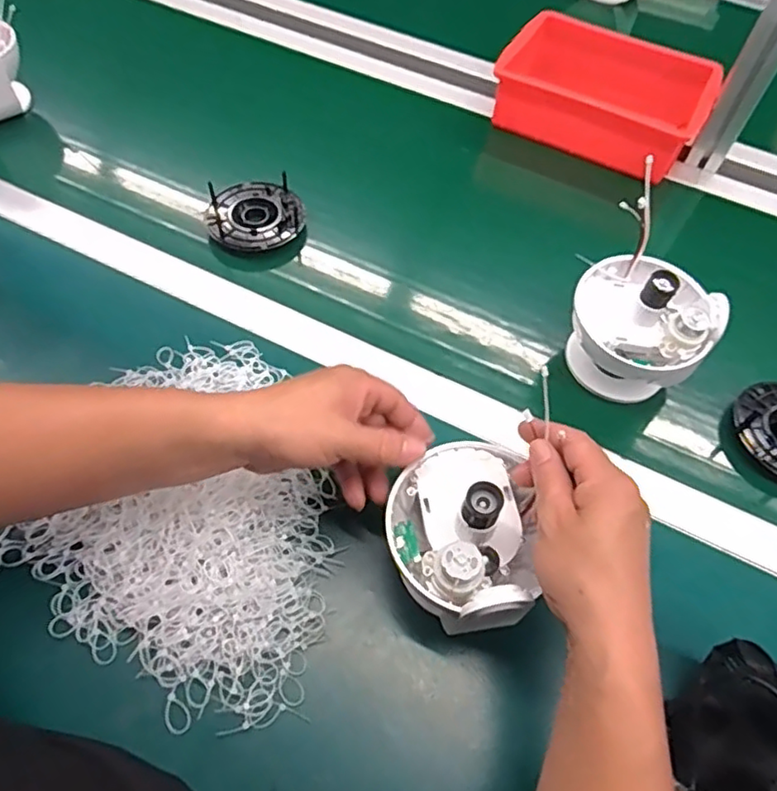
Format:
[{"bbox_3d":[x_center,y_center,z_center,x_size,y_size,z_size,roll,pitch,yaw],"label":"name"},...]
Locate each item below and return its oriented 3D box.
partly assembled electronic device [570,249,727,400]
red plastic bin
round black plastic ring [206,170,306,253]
[{"bbox_3d":[0.223,-0.060,0.547,0.118,0.106,0.112,2,58,-3],"label":"partly assembled electronic device"},{"bbox_3d":[0.268,-0.383,0.770,0.247,0.074,0.177,31,61,15],"label":"red plastic bin"},{"bbox_3d":[-0.144,-0.191,0.660,0.100,0.035,0.091,2,58,-3],"label":"round black plastic ring"}]

